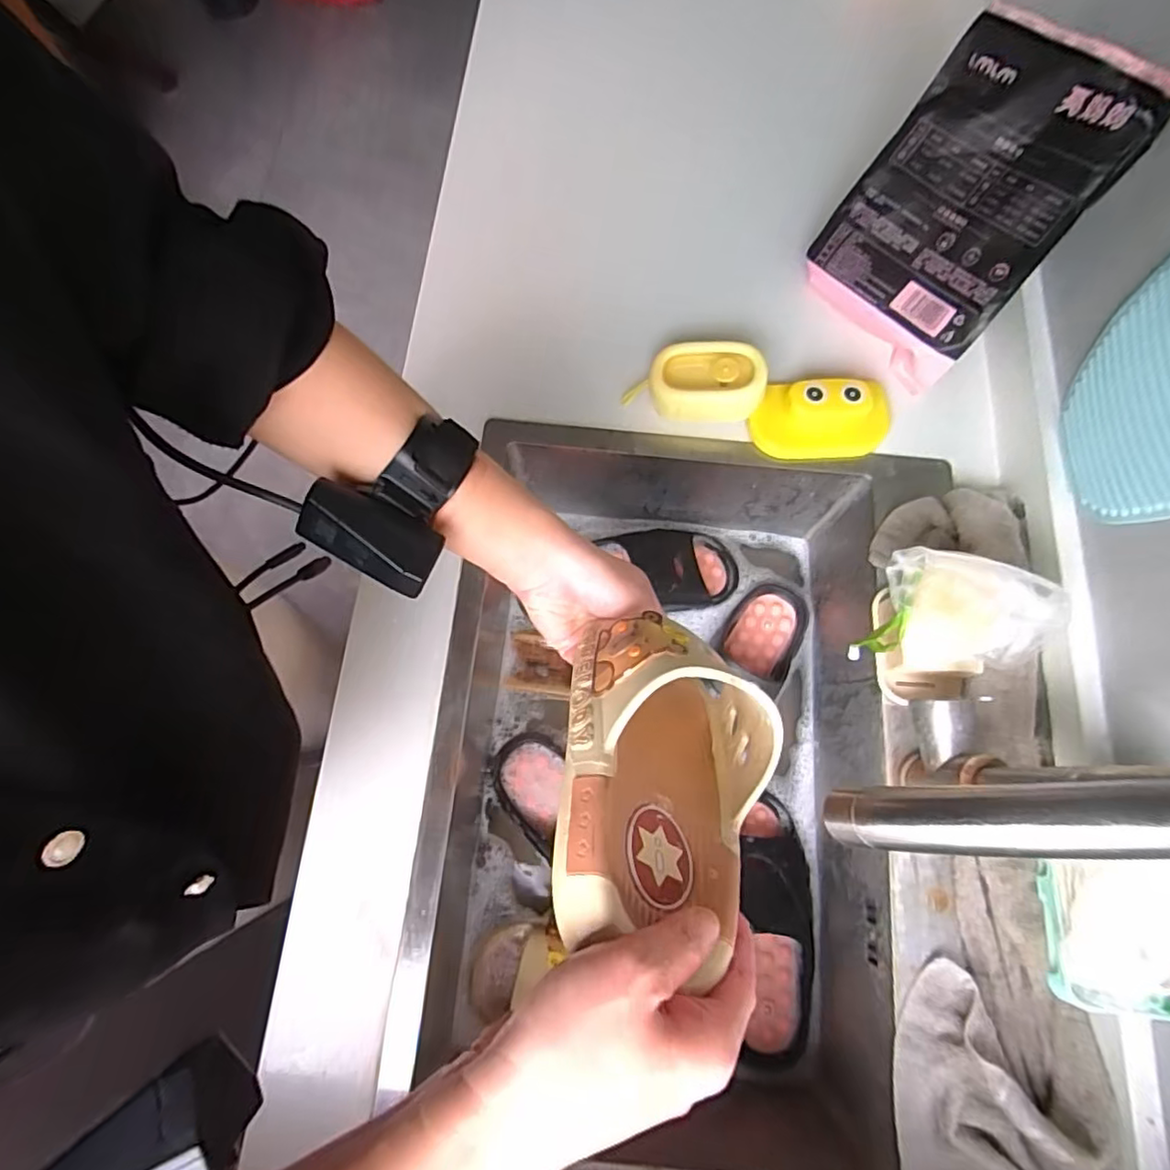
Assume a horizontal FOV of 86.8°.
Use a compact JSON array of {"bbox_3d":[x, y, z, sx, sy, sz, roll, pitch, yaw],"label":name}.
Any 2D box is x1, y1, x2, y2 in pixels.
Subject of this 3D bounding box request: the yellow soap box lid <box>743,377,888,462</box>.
[{"bbox_3d":[0.222,-0.160,0.582,0.124,0.049,0.074,7,71,2],"label":"yellow soap box lid"}]

